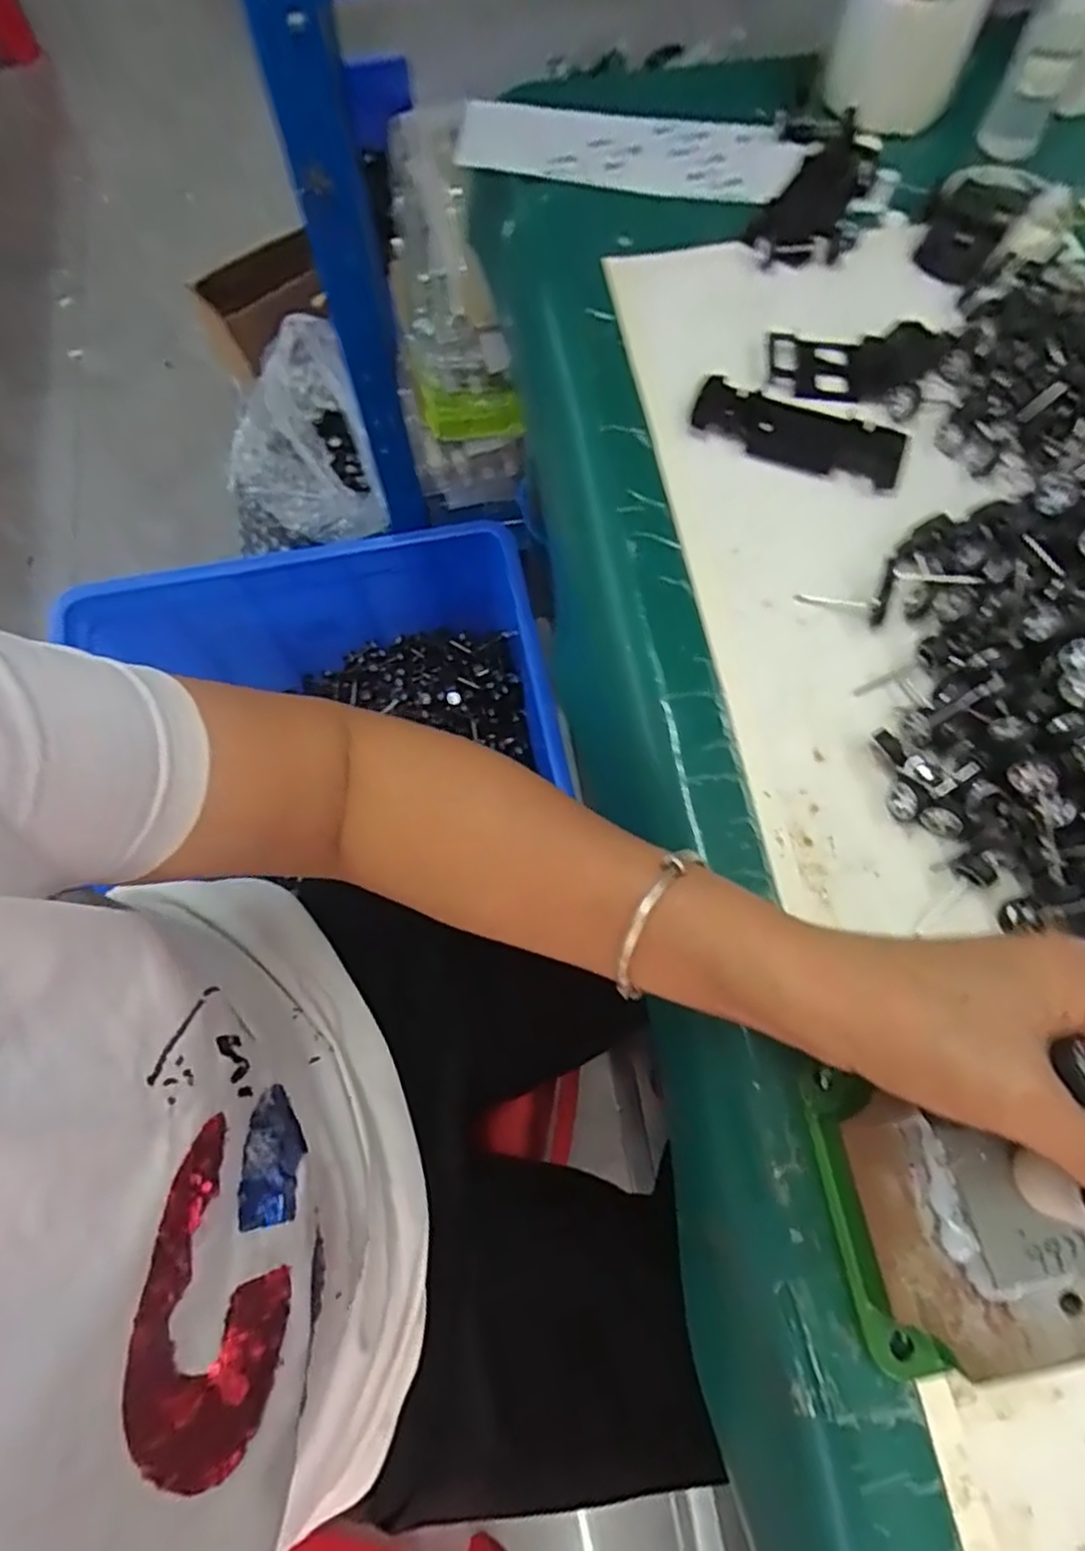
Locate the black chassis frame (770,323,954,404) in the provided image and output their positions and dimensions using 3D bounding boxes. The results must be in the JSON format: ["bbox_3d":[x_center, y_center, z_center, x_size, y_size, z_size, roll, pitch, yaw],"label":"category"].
[{"bbox_3d":[0.195,-0.251,0.443,0.106,0.010,0.050,-3,71,1],"label":"black chassis frame"}]

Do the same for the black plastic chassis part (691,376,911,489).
[{"bbox_3d":[0.150,-0.202,0.424,0.120,0.010,0.044,19,72,8],"label":"black plastic chassis part"}]

